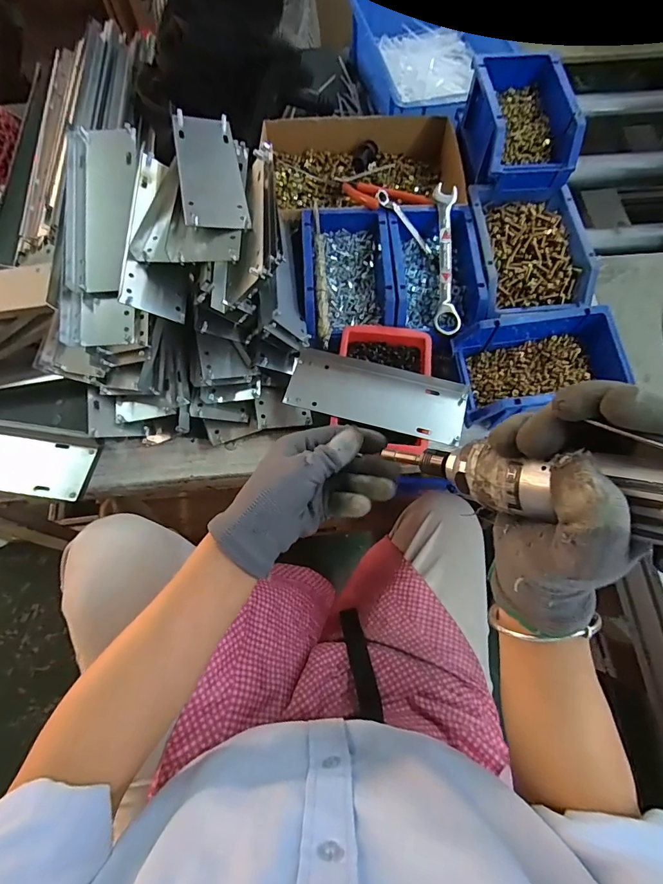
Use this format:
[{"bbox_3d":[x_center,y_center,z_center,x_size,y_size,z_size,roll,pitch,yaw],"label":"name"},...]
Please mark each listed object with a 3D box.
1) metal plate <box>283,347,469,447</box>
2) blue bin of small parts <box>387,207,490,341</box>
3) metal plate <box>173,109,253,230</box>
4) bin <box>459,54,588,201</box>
[{"bbox_3d":[0.047,-0.051,0.443,0.178,0.016,0.073,16,71,6],"label":"metal plate"},{"bbox_3d":[0.121,-0.196,0.510,0.098,0.059,0.167,-2,70,-1],"label":"blue bin of small parts"},{"bbox_3d":[-0.125,-0.283,0.442,0.063,0.008,0.180,-4,64,-20],"label":"metal plate"},{"bbox_3d":[0.224,-0.394,0.525,0.103,0.072,0.181,-4,70,-2],"label":"bin"}]

